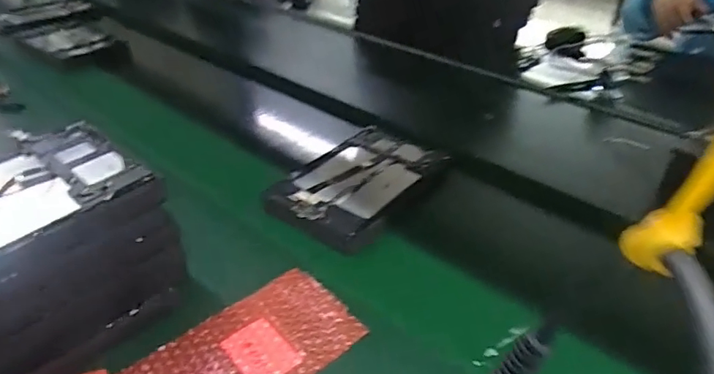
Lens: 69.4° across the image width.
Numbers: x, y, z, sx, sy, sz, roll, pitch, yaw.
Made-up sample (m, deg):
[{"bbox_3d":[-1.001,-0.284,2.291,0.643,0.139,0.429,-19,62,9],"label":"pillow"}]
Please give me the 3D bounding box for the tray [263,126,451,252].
[{"bbox_3d":[0.005,-0.007,0.712,0.159,0.023,0.234,23,40,27],"label":"tray"}]

